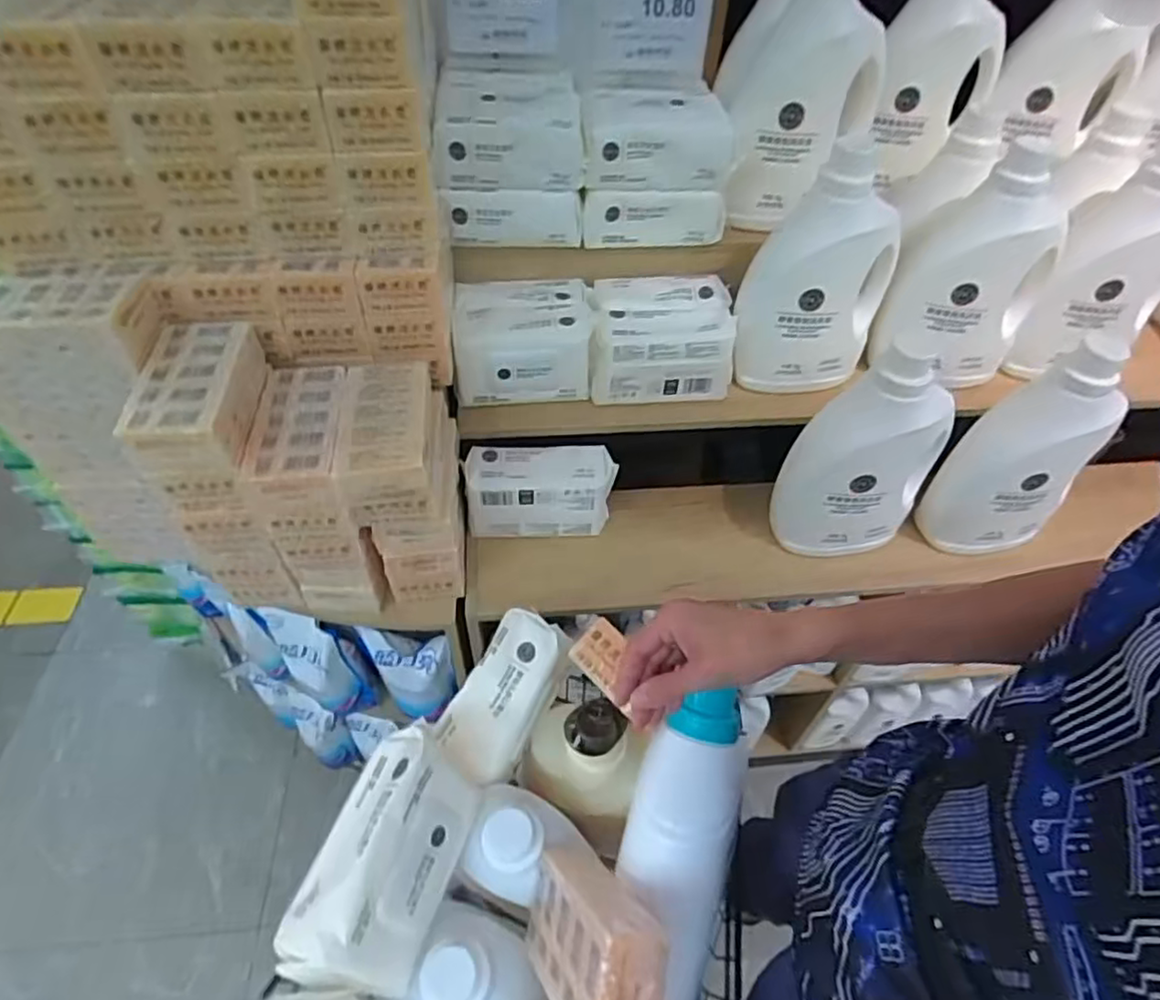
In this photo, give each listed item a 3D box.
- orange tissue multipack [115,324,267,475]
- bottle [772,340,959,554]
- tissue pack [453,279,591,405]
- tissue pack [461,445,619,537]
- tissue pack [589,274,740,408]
[{"bbox_3d":[-0.386,-0.110,0.660,0.092,0.057,0.179,-4,48,-6],"label":"orange tissue multipack"},{"bbox_3d":[0.345,-0.048,0.815,0.171,0.280,0.083,-12,50,-13],"label":"bottle"},{"bbox_3d":[-0.078,-0.220,0.893,0.177,0.098,0.144,-4,48,-6],"label":"tissue pack"},{"bbox_3d":[-0.053,-0.011,0.887,0.193,0.108,0.075,-3,48,-6],"label":"tissue pack"},{"bbox_3d":[0.112,-0.226,0.908,0.186,0.107,0.160,-1,48,-3],"label":"tissue pack"}]

